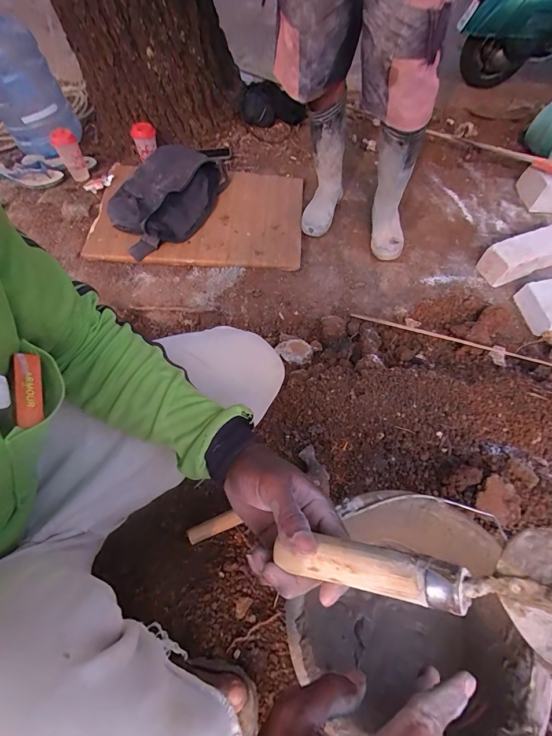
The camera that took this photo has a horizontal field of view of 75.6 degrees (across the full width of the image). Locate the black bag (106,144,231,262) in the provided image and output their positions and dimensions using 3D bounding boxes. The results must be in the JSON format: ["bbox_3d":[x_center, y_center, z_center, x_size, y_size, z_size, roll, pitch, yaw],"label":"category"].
[{"bbox_3d":[-0.384,-0.611,1.246,0.314,0.141,0.494,14,58,6],"label":"black bag"}]

